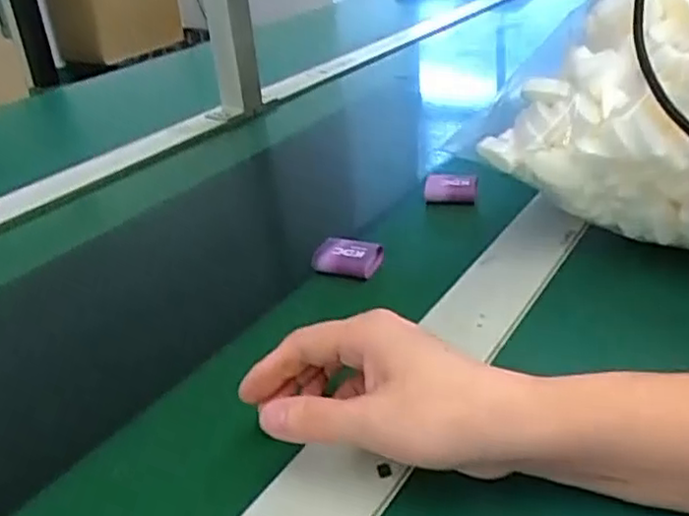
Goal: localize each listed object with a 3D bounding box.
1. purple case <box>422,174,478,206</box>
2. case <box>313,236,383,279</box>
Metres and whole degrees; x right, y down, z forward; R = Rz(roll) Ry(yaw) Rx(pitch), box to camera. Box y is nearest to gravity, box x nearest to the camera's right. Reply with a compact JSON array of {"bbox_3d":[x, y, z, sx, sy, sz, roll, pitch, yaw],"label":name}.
[{"bbox_3d":[0.090,-0.058,0.590,0.044,0.024,0.018,4,29,16],"label":"purple case"},{"bbox_3d":[0.001,-0.001,0.496,0.045,0.018,0.025,8,30,22],"label":"case"}]

